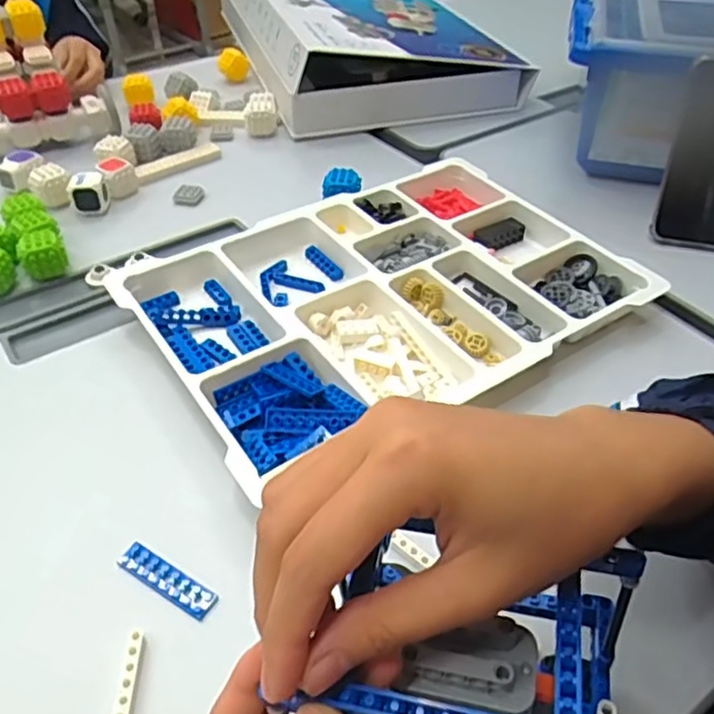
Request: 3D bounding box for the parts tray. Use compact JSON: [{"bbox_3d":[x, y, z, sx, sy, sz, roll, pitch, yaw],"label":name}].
[{"bbox_3d":[0.010,-0.064,0.559,0.368,0.032,0.306,-25,49,-24],"label":"parts tray"}]

